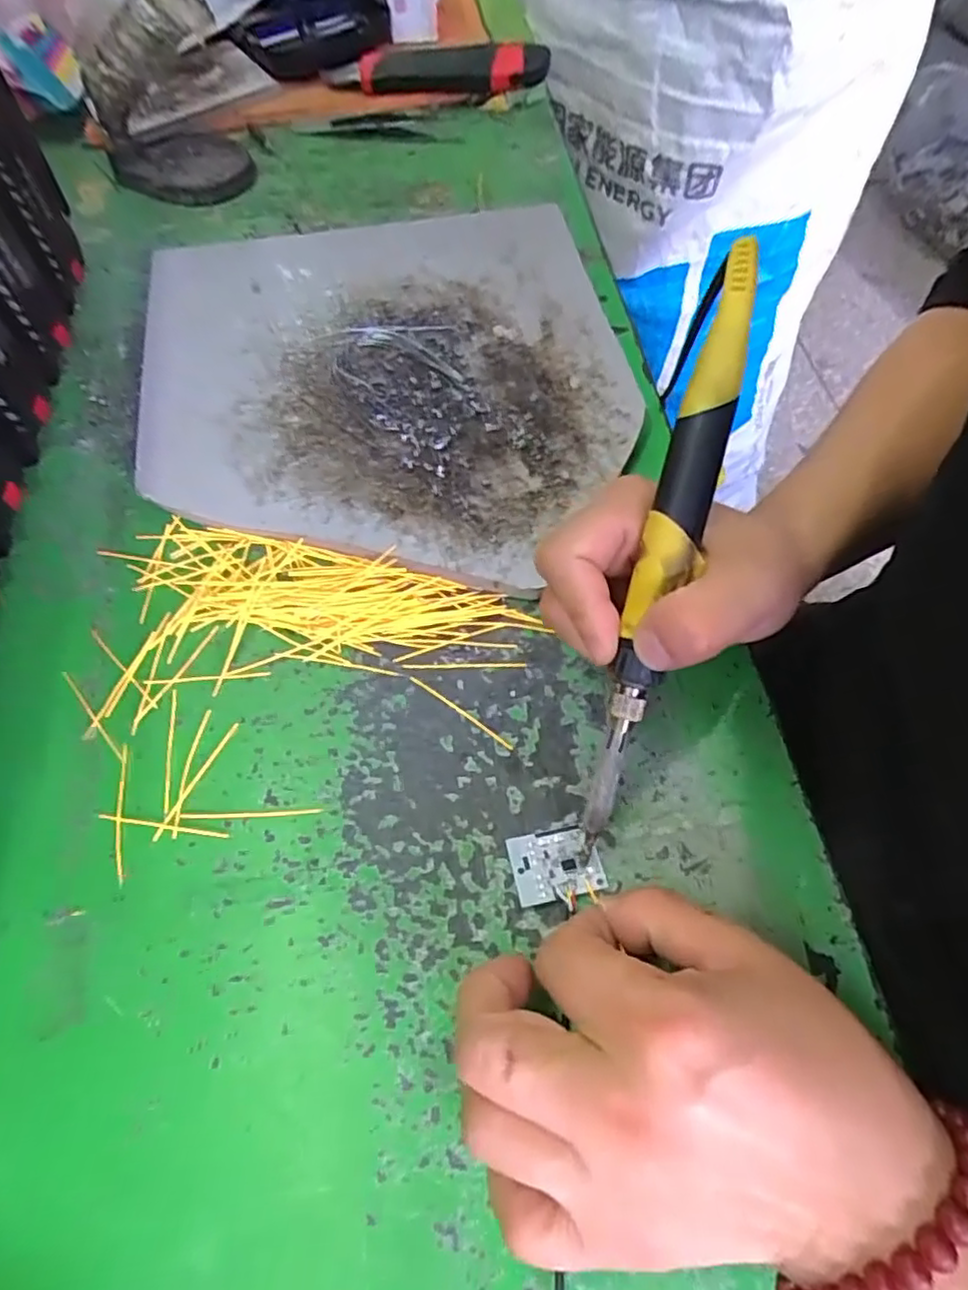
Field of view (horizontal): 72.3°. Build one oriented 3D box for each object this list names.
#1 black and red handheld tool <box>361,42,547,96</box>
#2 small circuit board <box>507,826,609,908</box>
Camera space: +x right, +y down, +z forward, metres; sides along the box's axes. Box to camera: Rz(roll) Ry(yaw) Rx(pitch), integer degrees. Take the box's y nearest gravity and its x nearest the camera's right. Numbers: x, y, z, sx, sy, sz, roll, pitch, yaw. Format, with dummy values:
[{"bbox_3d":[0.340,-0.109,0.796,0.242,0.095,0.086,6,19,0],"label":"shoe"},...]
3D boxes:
[{"bbox_3d":[-0.023,-0.425,0.488,0.138,0.032,0.024,6,63,4],"label":"black and red handheld tool"},{"bbox_3d":[0.026,0.079,0.242,0.032,0.009,0.025,-11,63,-4],"label":"small circuit board"}]

